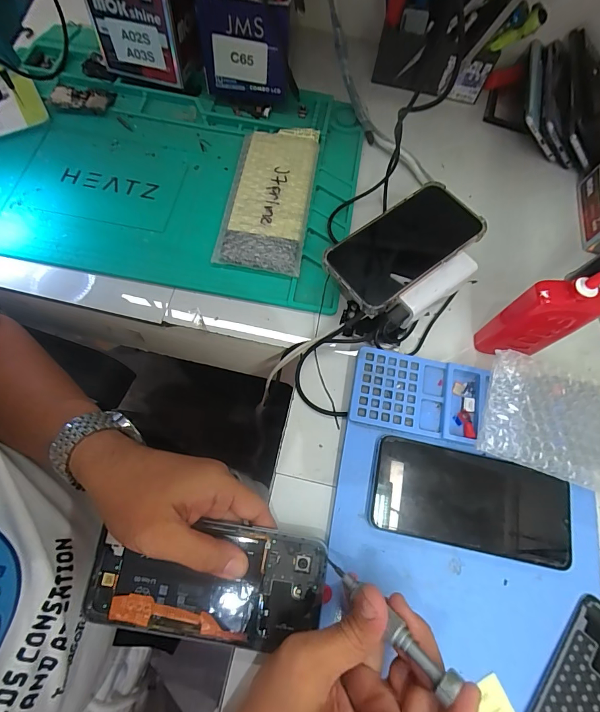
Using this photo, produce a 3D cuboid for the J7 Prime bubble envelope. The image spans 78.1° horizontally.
[{"bbox_3d":[-0.031,-0.178,0.401,0.086,0.013,0.184,7,67,1],"label":"J7 Prime bubble envelope"}]

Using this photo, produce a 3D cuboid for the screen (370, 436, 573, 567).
[{"bbox_3d":[0.140,0.118,0.303,0.159,0.011,0.075,12,71,2],"label":"screen"}]

